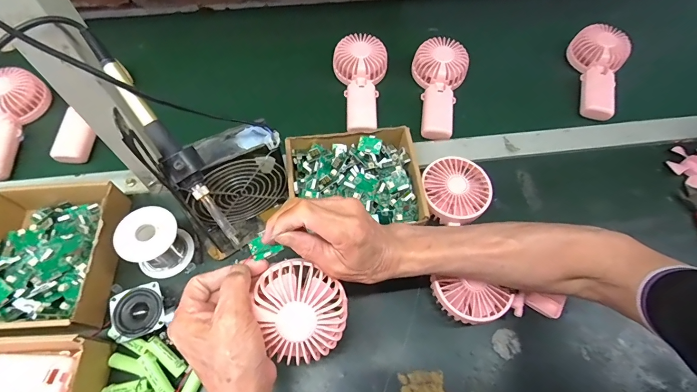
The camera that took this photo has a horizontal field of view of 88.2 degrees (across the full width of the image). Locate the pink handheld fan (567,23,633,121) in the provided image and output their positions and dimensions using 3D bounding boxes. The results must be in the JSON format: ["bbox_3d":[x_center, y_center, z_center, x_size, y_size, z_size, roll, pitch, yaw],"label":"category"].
[{"bbox_3d":[0.413,-0.202,0.597,0.079,0.049,0.160,13,74,6],"label":"pink handheld fan"}]

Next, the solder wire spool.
[{"bbox_3d":[-0.226,0.057,0.427,0.055,0.075,0.065,33,66,16],"label":"solder wire spool"}]

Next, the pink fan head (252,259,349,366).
[{"bbox_3d":[-0.040,0.100,0.323,0.074,0.038,0.084,-13,88,-13],"label":"pink fan head"}]

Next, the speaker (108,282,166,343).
[{"bbox_3d":[-0.237,0.132,0.402,0.059,0.020,0.051,-20,64,-11],"label":"speaker"}]

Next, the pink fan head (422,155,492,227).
[{"bbox_3d":[0.139,-0.003,0.479,0.088,0.047,0.086,0,62,-1],"label":"pink fan head"}]

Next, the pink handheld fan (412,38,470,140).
[{"bbox_3d":[0.146,-0.173,0.582,0.082,0.031,0.176,6,76,2],"label":"pink handheld fan"}]

